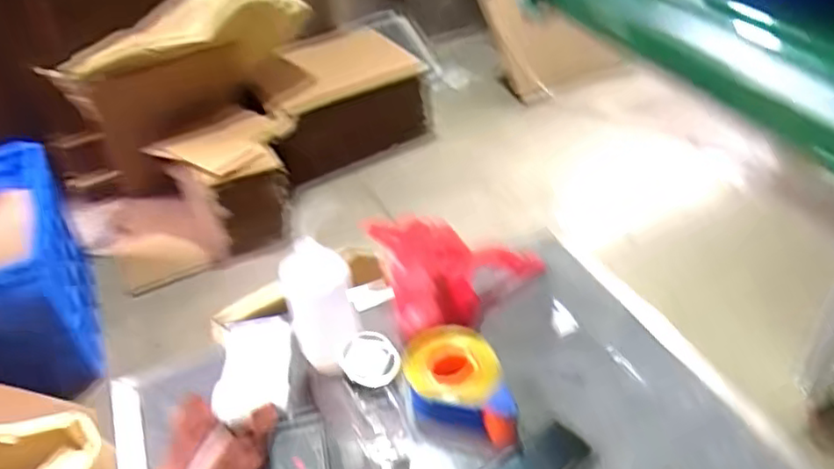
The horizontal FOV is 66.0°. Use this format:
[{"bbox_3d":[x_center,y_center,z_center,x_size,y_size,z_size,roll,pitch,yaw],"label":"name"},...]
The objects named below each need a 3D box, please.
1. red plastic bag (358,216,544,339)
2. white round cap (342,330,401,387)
[{"bbox_3d":[0.081,0.044,1.045,0.269,0.145,0.178,-17,39,-14],"label":"red plastic bag"},{"bbox_3d":[-0.057,0.151,0.782,0.065,0.017,0.077,-24,43,-22],"label":"white round cap"}]

